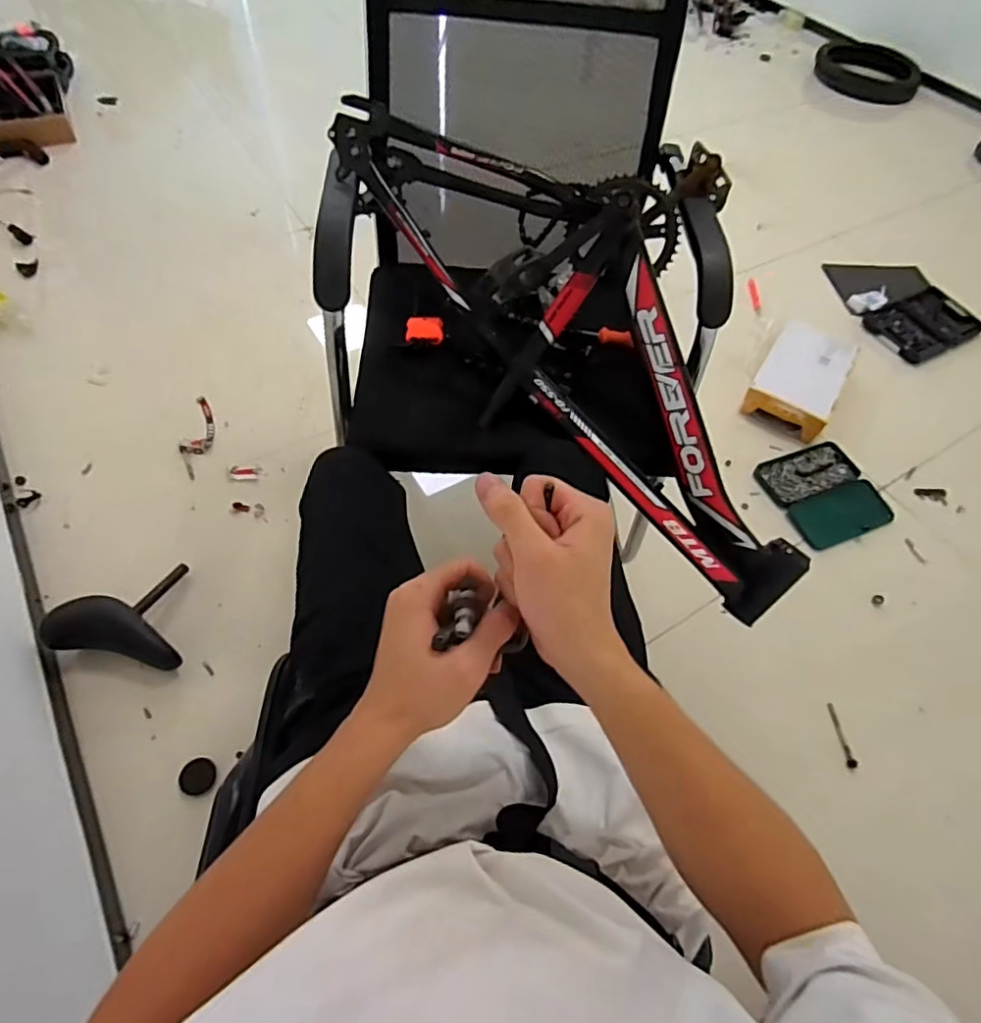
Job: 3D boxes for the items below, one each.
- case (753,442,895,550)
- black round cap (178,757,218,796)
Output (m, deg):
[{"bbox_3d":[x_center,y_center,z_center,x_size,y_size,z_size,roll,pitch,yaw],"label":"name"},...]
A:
[{"bbox_3d":[0.776,-0.045,1.374,0.249,0.028,0.246,-18,62,-14],"label":"case"},{"bbox_3d":[-0.475,0.433,0.957,0.054,0.026,0.055,2,59,-3],"label":"black round cap"}]

